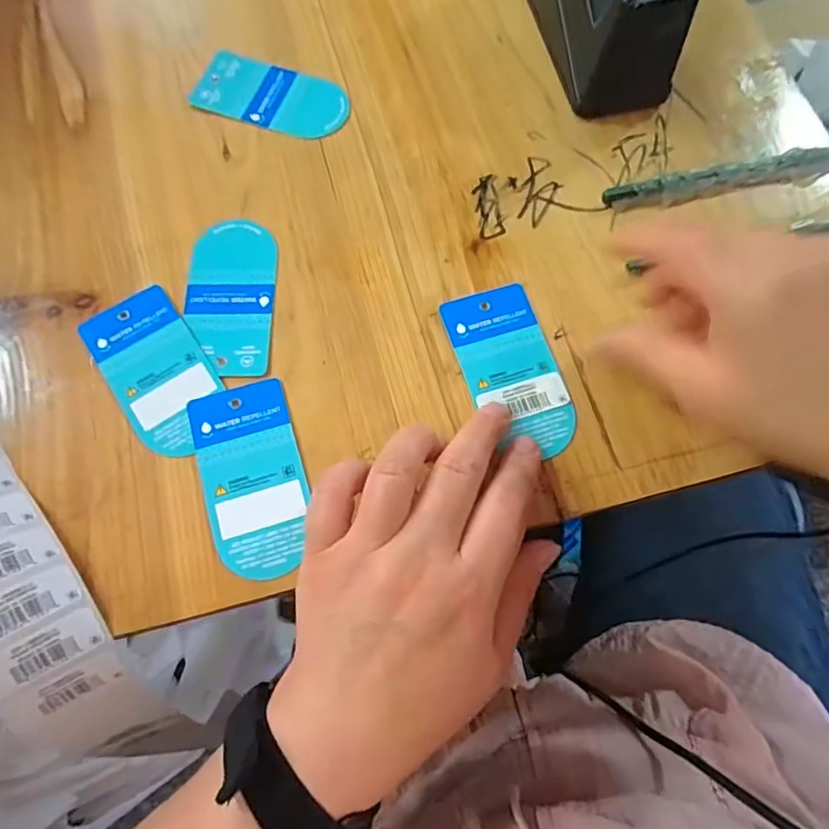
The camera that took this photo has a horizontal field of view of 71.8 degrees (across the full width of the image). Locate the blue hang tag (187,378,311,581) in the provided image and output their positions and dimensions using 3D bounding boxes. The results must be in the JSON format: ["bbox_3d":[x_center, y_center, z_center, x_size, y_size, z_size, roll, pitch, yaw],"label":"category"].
[{"bbox_3d":[-0.076,0.030,0.272,0.046,0.005,0.092,-16,73,-7],"label":"blue hang tag"}]

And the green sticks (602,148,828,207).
[{"bbox_3d":[0.218,-0.143,0.331,0.222,0.009,0.017,-11,72,-5],"label":"green sticks"}]

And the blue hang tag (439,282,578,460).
[{"bbox_3d":[0.049,-0.023,0.290,0.046,0.004,0.092,-17,72,-5],"label":"blue hang tag"}]

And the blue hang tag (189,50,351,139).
[{"bbox_3d":[-0.086,-0.194,0.346,0.092,0.004,0.048,19,72,5],"label":"blue hang tag"}]

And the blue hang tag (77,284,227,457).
[{"bbox_3d":[-0.129,-0.023,0.287,0.046,0.004,0.090,-33,76,-14],"label":"blue hang tag"}]

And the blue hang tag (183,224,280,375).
[{"bbox_3d":[-0.097,-0.063,0.302,0.046,0.004,0.091,-1,71,-1],"label":"blue hang tag"}]

